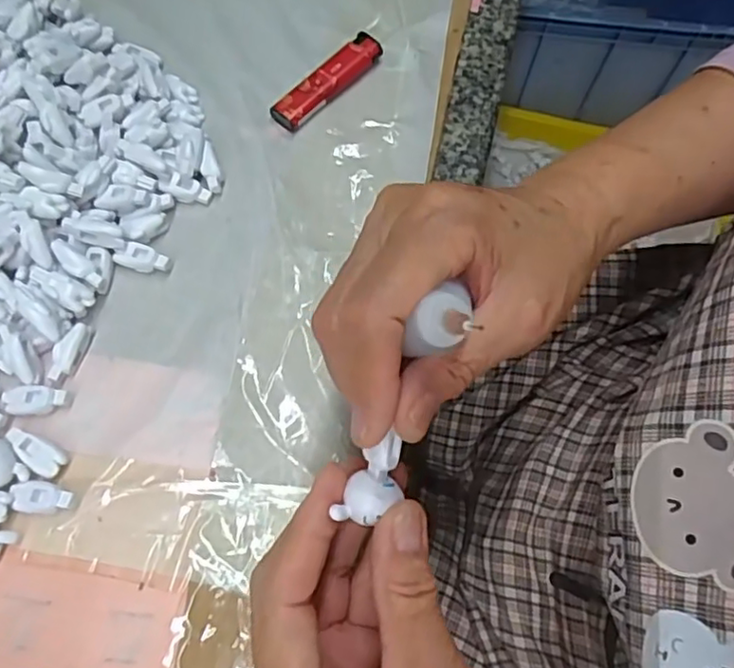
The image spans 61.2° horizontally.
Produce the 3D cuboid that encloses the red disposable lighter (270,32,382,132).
[{"bbox_3d":[-0.022,-0.143,0.352,0.019,0.013,0.074,42,71,14],"label":"red disposable lighter"}]

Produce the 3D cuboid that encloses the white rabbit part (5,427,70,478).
[{"bbox_3d":[-0.143,0.050,0.268,0.029,0.004,0.012,34,69,11],"label":"white rabbit part"}]

